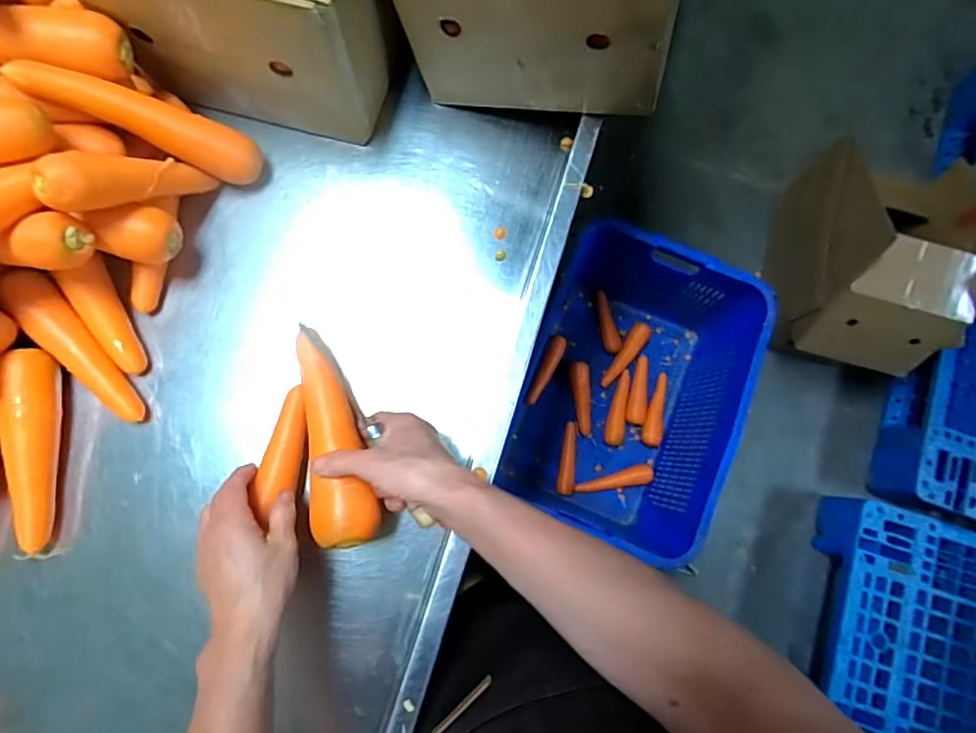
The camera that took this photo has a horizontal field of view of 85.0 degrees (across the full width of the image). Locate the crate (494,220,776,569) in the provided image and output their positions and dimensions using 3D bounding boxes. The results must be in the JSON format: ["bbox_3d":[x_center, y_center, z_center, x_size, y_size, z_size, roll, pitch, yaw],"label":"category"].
[{"bbox_3d":[0.302,0.045,1.155,0.400,0.330,0.593,22,81,2],"label":"crate"}]

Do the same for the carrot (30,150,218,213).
[{"bbox_3d":[-0.310,-0.166,0.473,0.035,0.152,0.039,42,119,5],"label":"carrot"}]

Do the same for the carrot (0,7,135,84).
[{"bbox_3d":[-0.410,-0.287,0.460,0.175,0.040,0.060,11,80,0],"label":"carrot"}]

